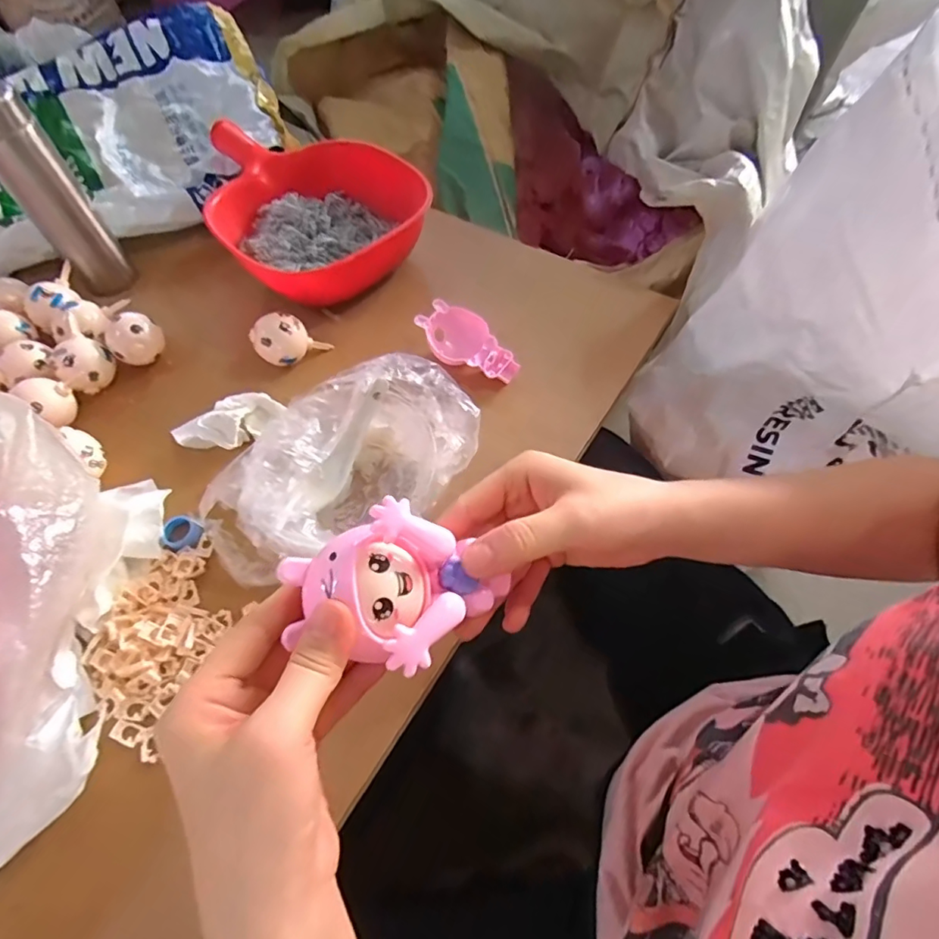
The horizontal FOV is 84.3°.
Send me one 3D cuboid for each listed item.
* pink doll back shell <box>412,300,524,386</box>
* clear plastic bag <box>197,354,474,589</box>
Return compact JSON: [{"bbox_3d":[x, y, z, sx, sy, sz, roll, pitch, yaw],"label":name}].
[{"bbox_3d":[-0.002,-0.117,0.496,0.102,0.026,0.051,36,66,6],"label":"pink doll back shell"},{"bbox_3d":[-0.102,-0.004,0.413,0.218,0.061,0.138,-31,63,-15],"label":"clear plastic bag"}]

